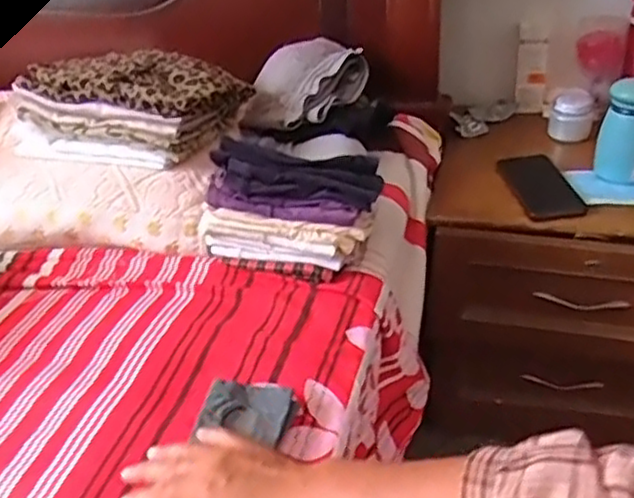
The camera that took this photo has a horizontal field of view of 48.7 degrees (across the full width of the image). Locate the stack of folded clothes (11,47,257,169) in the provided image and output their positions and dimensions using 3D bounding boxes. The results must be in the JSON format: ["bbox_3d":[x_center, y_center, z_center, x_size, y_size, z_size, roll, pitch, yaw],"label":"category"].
[{"bbox_3d":[-0.257,-0.202,0.954,0.286,0.094,0.178,15,39,26],"label":"stack of folded clothes"}]

